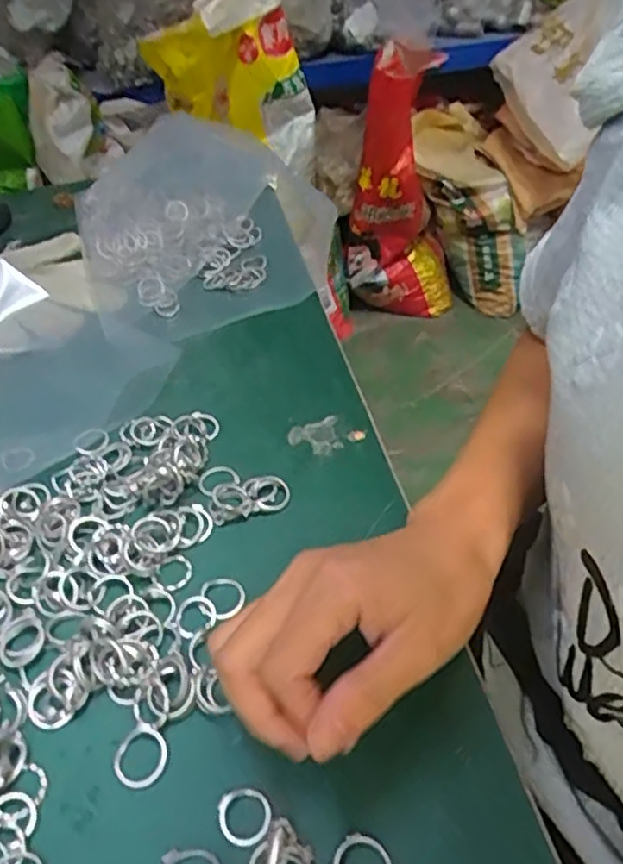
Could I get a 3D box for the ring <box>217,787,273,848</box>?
[{"bbox_3d":[-0.026,0.148,0.266,0.020,0.004,0.021,-3,43,3],"label":"ring"}]

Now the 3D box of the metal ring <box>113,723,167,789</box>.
[{"bbox_3d":[-0.071,0.133,0.285,0.022,0.004,0.023,-3,43,3],"label":"metal ring"}]

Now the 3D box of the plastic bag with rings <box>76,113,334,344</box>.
[{"bbox_3d":[-0.094,-0.190,0.587,0.207,0.068,0.266,-17,44,-12],"label":"plastic bag with rings"}]

